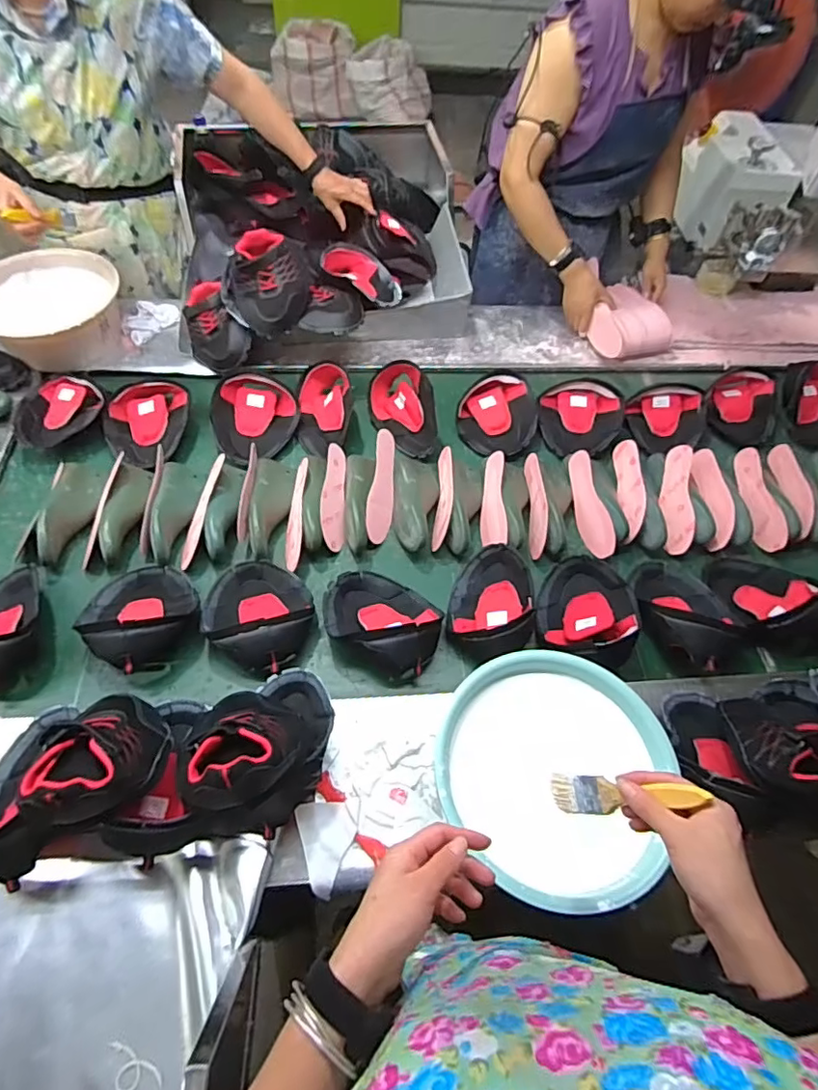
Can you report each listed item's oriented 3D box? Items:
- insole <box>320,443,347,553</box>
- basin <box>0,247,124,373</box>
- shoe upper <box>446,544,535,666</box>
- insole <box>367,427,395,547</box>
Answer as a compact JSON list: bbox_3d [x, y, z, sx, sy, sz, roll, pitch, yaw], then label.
[{"bbox_3d":[-0.140,-0.096,1.044,0.016,0.069,0.214,-15,57,31],"label":"insole"},{"bbox_3d":[-0.787,-0.519,1.212,0.296,0.118,0.276,-17,60,-14],"label":"basin"},{"bbox_3d":[0.142,0.082,0.941,0.133,0.076,0.203,9,57,2],"label":"shoe upper"},{"bbox_3d":[-0.049,-0.110,1.042,0.011,0.064,0.222,-8,63,36],"label":"insole"}]

